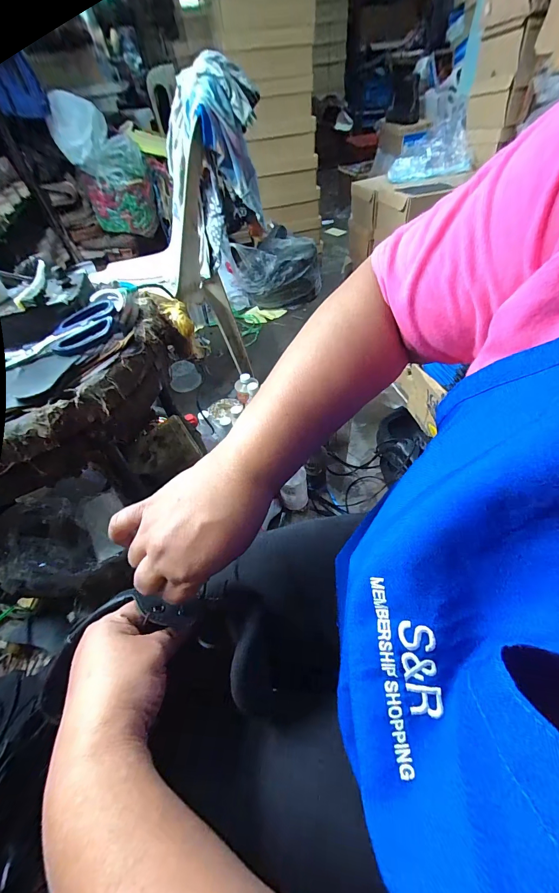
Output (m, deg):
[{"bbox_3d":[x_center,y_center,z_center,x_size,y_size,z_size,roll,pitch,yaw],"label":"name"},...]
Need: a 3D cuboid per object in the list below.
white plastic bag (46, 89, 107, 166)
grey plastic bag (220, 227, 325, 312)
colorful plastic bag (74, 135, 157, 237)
[{"bbox_3d":[-0.754,-1.196,1.243,0.190,0.178,0.121,-25,51,-16],"label":"white plastic bag"},{"bbox_3d":[-0.039,-0.799,1.525,0.450,0.266,0.217,-2,49,4],"label":"grey plastic bag"},{"bbox_3d":[-0.654,-1.044,1.356,0.246,0.305,0.108,-24,51,-15],"label":"colorful plastic bag"}]

